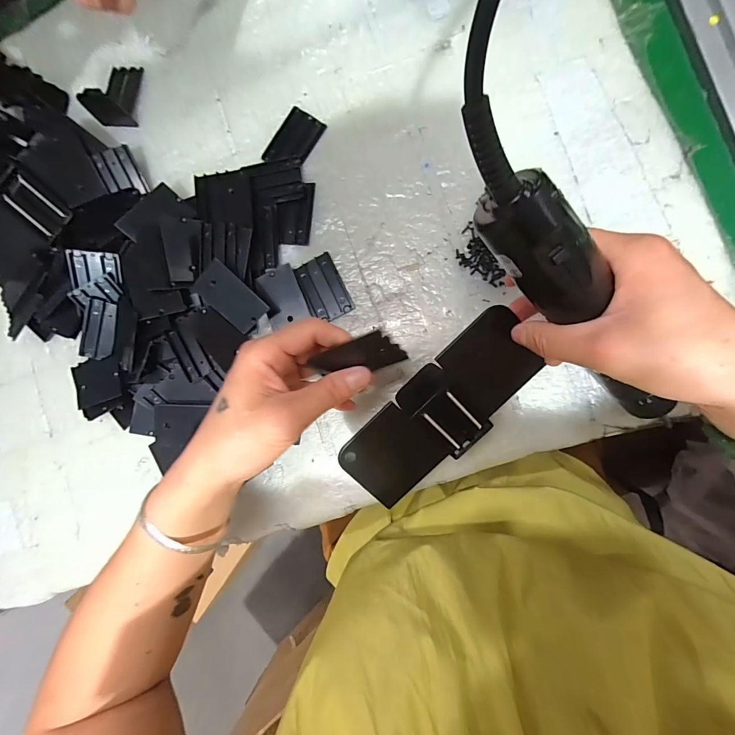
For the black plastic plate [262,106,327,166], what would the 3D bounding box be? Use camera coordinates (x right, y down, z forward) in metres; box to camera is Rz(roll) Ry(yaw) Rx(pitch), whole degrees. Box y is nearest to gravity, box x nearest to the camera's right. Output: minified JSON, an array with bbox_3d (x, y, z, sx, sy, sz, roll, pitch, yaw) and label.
[{"bbox_3d":[-0.063,-0.198,0.305,0.035,0.007,0.052,33,93,7],"label":"black plastic plate"}]

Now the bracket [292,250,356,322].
[{"bbox_3d":[-0.038,-0.068,0.300,0.034,0.004,0.054,-26,85,7],"label":"bracket"}]

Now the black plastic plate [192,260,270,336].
[{"bbox_3d":[-0.113,-0.057,0.290,0.035,0.007,0.055,-40,110,13],"label":"black plastic plate"}]

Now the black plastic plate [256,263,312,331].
[{"bbox_3d":[-0.073,-0.061,0.303,0.035,0.006,0.047,-22,87,2],"label":"black plastic plate"}]

